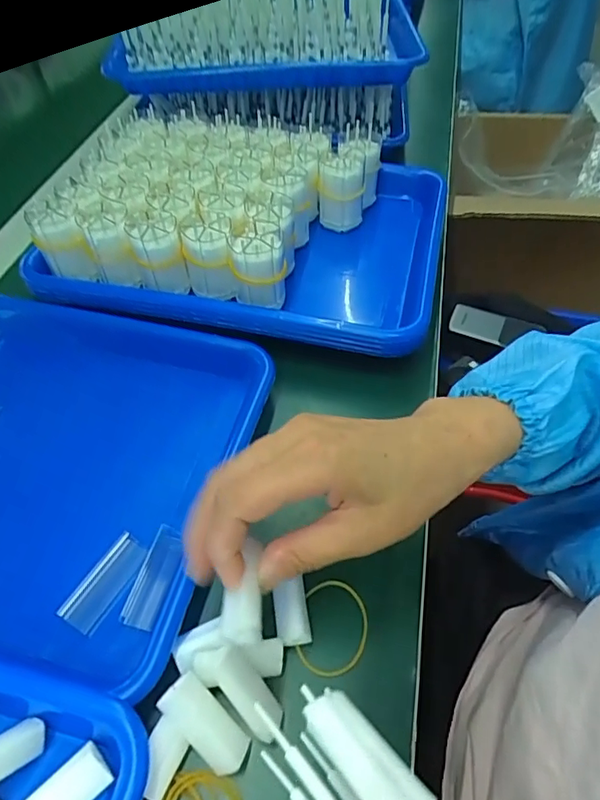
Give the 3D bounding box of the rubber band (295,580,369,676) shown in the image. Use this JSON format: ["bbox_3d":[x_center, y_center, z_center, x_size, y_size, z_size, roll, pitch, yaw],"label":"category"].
[{"bbox_3d":[0.019,0.124,0.288,0.036,0.004,0.049,10,57,7],"label":"rubber band"}]

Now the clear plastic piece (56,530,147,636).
[{"bbox_3d":[-0.110,0.103,0.299,0.021,0.010,0.053,25,57,20],"label":"clear plastic piece"}]

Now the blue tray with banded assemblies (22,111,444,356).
[{"bbox_3d":[-0.045,-0.158,0.452,0.316,0.063,0.239,7,52,7],"label":"blue tray with banded assemblies"}]

